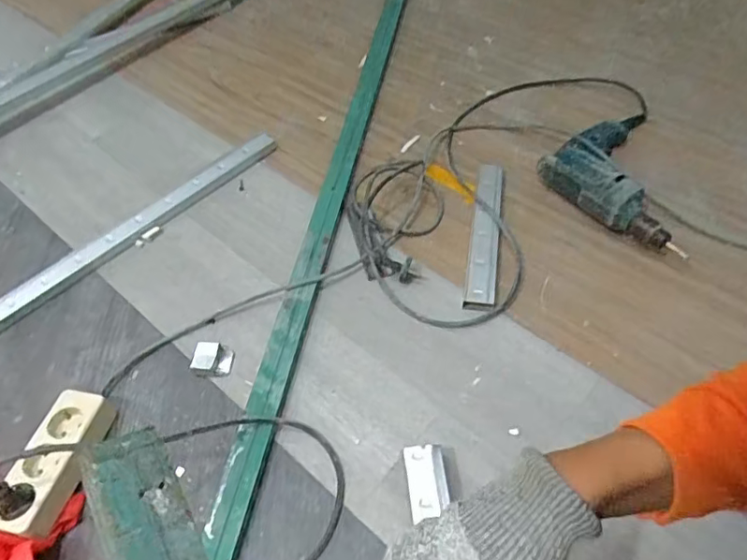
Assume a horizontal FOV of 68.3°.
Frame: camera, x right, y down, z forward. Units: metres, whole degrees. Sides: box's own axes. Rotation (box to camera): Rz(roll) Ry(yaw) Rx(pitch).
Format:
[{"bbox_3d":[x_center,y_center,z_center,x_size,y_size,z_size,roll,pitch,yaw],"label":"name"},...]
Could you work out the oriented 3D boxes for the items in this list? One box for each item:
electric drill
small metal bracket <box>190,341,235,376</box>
[{"bbox_3d":[0.386,-0.141,0.796,0.203,0.070,0.231,-33,57,-19],"label":"electric drill"},{"bbox_3d":[-0.200,0.098,0.687,0.045,0.019,0.040,4,53,8],"label":"small metal bracket"}]

